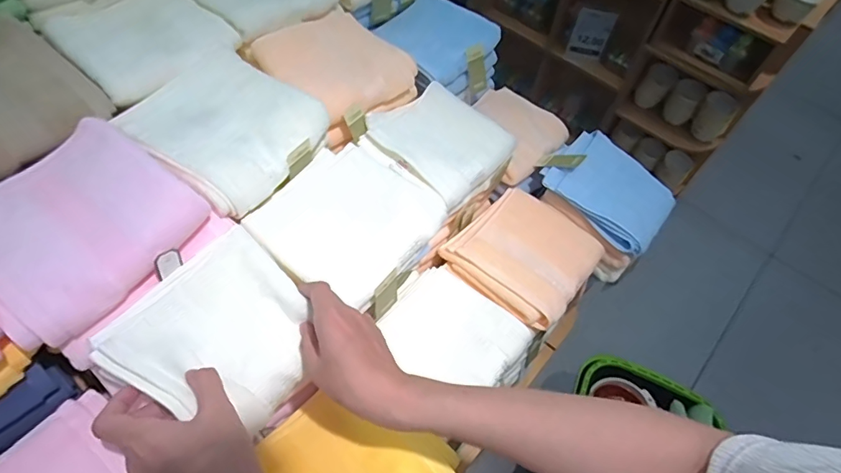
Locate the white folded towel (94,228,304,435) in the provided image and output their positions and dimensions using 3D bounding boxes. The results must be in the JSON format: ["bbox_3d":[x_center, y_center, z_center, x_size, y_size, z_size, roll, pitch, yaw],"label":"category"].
[{"bbox_3d":[-0.191,0.098,0.472,0.167,0.032,0.170,46,59,-1],"label":"white folded towel"}]

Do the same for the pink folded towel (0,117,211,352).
[{"bbox_3d":[-0.342,-0.013,0.474,0.174,0.045,0.192,34,59,17],"label":"pink folded towel"}]

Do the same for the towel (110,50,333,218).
[{"bbox_3d":[-0.237,-0.131,0.589,0.190,0.050,0.183,33,59,17],"label":"towel"}]

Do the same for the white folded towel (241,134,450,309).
[{"bbox_3d":[-0.085,-0.021,0.615,0.188,0.054,0.193,34,60,17],"label":"white folded towel"}]

